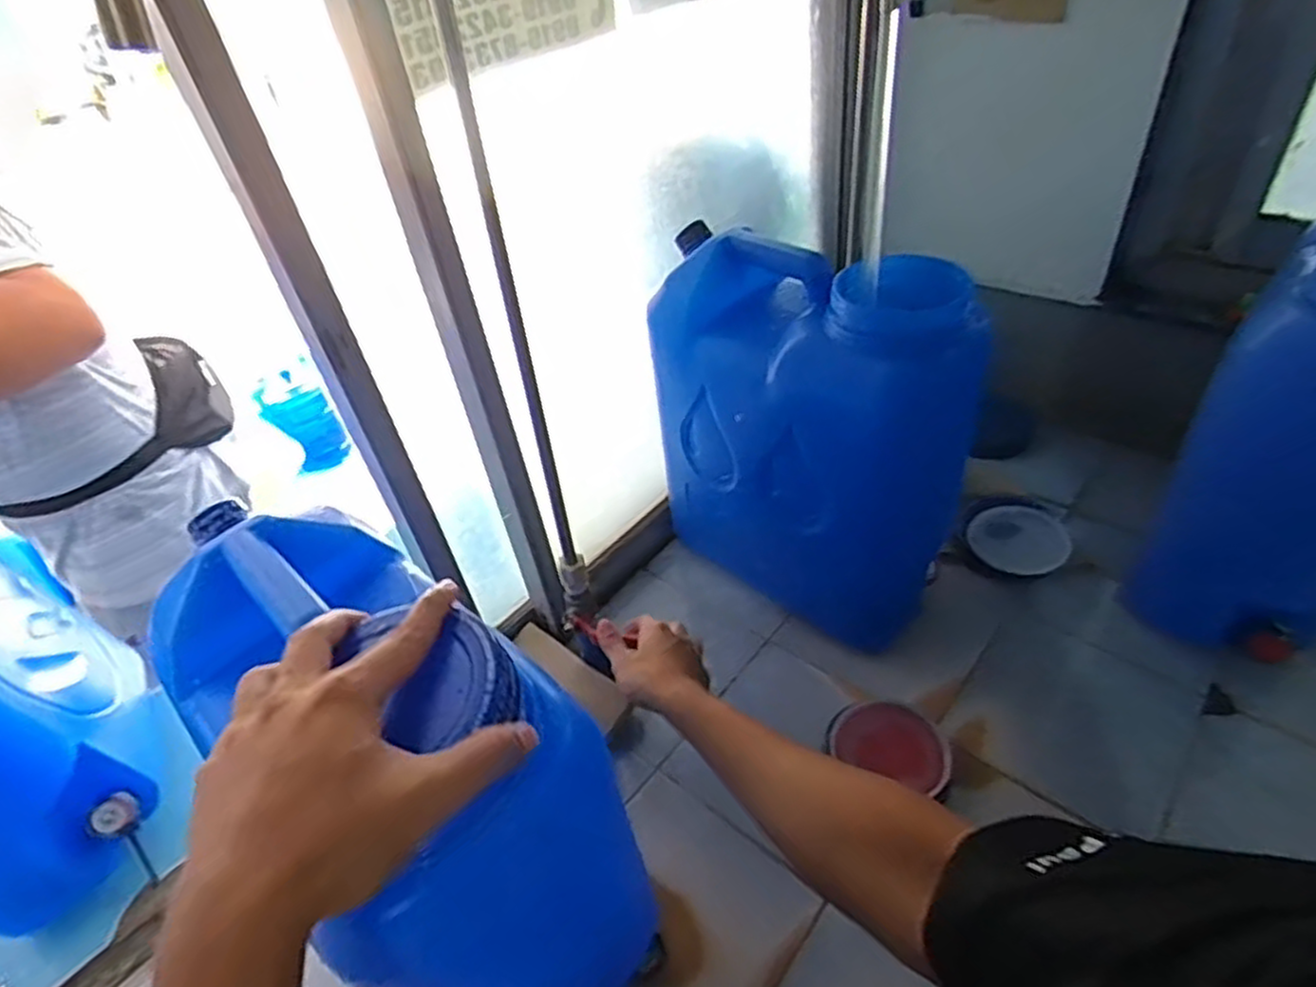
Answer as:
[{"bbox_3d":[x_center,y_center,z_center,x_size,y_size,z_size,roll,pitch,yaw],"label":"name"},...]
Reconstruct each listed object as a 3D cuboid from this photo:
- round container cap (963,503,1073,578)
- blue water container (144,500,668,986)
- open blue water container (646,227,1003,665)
[{"bbox_3d":[0.486,0.061,1.009,0.127,0.015,0.150,16,45,17],"label":"round container cap"},{"bbox_3d":[-0.160,0.205,0.512,0.296,0.394,0.155,29,53,34],"label":"blue water container"},{"bbox_3d":[0.189,-0.071,0.880,0.262,0.458,0.323,-36,48,-28],"label":"open blue water container"}]

